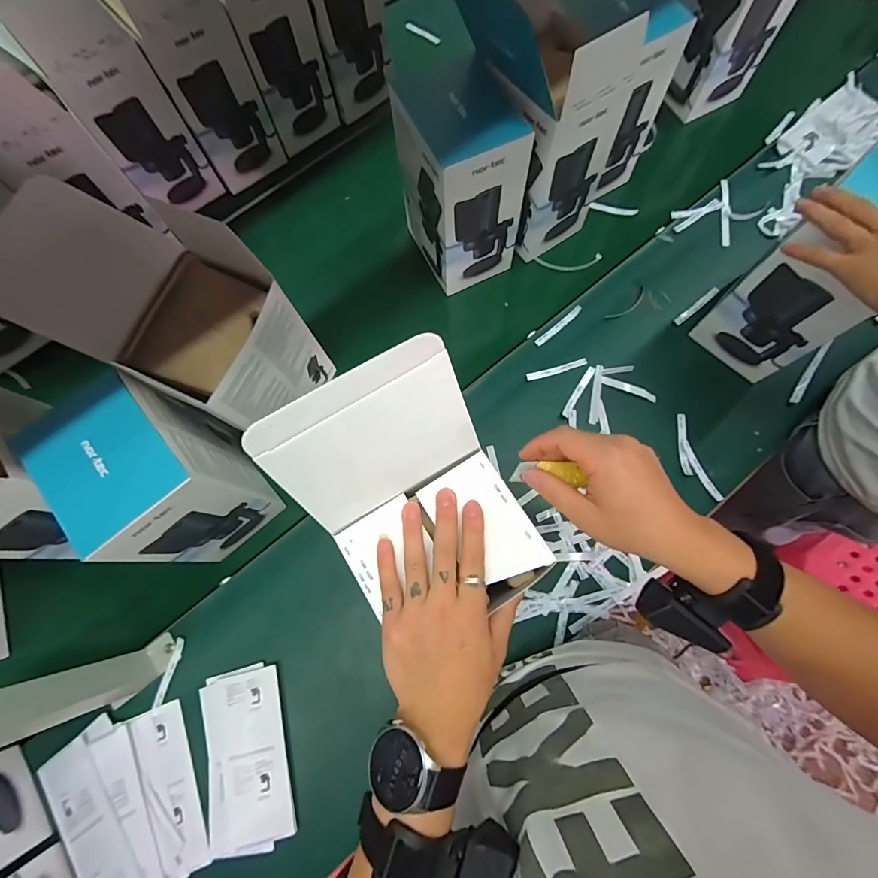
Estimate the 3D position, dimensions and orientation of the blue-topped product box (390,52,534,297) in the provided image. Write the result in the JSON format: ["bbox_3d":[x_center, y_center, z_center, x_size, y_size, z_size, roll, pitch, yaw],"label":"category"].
[{"bbox_3d":[0.033,-0.338,0.597,0.124,0.216,0.133,-29,75,-6],"label":"blue-topped product box"}]

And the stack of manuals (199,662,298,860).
[{"bbox_3d":[-0.233,0.382,0.524,0.097,0.010,0.188,-14,74,-2],"label":"stack of manuals"}]

